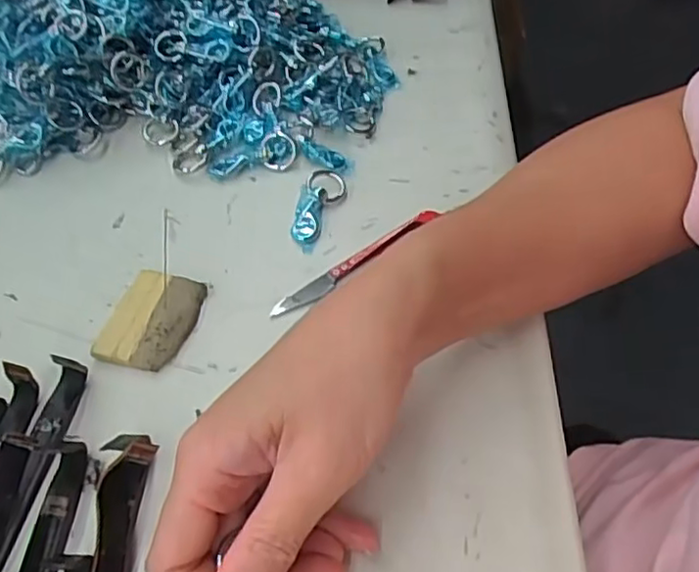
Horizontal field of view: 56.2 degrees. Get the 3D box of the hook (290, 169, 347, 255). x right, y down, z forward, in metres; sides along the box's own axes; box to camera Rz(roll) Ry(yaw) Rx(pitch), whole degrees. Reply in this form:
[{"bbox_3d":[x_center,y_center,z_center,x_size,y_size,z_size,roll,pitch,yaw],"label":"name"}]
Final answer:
[{"bbox_3d":[-0.018,-0.044,0.369,0.022,0.008,0.056,12,53,7],"label":"hook"}]

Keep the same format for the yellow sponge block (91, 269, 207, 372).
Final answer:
[{"bbox_3d":[-0.098,0.015,0.325,0.038,0.013,0.054,13,53,8],"label":"yellow sponge block"}]

